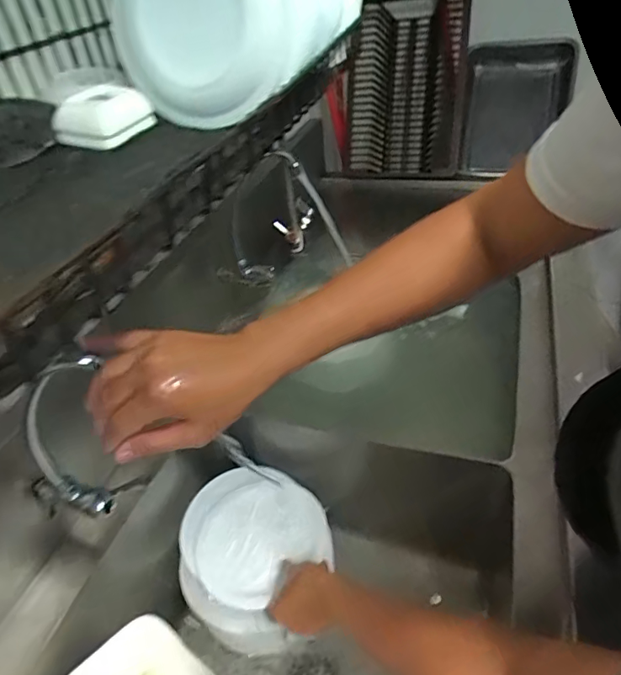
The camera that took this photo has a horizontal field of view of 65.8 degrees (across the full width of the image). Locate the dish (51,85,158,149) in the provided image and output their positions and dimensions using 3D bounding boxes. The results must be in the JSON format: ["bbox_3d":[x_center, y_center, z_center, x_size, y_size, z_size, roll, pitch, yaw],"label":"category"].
[{"bbox_3d":[-0.190,-0.207,0.443,0.064,0.042,0.067,9,42,17],"label":"dish"}]

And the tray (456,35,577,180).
[{"bbox_3d":[0.516,-0.580,1.222,0.263,0.307,0.039,0,22,-3],"label":"tray"}]

